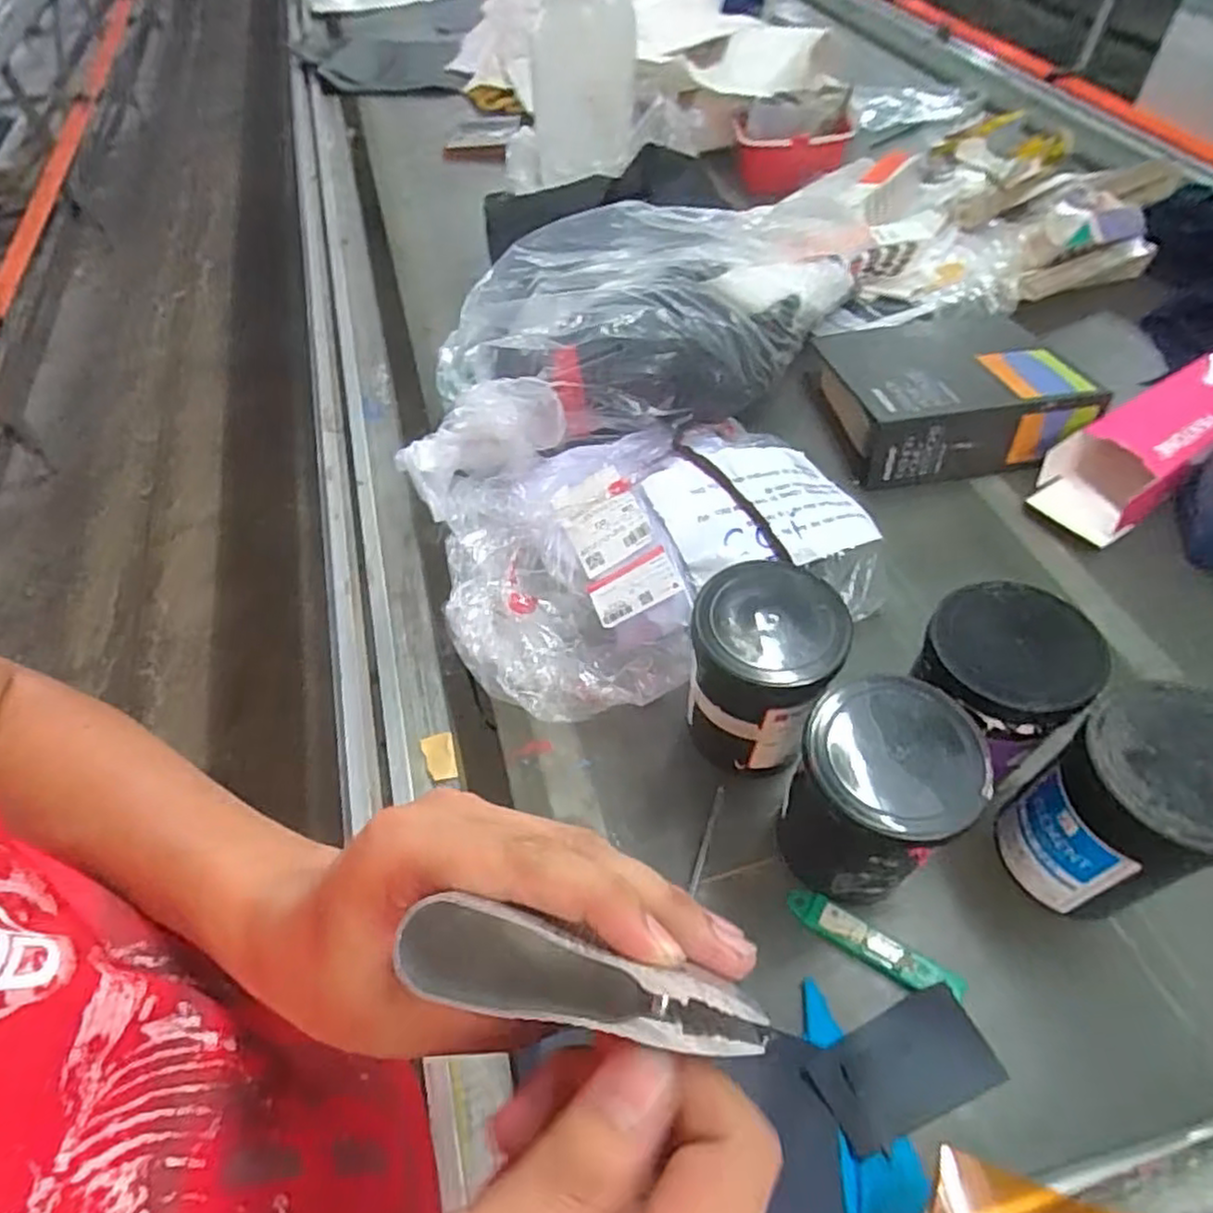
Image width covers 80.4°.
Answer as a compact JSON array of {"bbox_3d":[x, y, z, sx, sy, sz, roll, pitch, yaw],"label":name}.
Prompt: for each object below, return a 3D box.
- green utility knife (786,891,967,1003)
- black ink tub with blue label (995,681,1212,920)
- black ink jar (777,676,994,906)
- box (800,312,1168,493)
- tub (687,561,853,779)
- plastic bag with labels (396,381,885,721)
[{"bbox_3d":[0.192,0.244,0.519,0.126,0.012,0.023,25,58,20],"label":"green utility knife"},{"bbox_3d":[0.349,0.138,0.484,0.101,0.158,0.098,-1,53,2],"label":"black ink tub with blue label"},{"bbox_3d":[0.183,0.135,0.500,0.103,0.155,0.105,-1,53,2],"label":"black ink jar"},{"bbox_3d":[0.395,-0.265,0.852,0.250,0.082,0.260,-8,53,-4],"label":"box"},{"bbox_3d":[0.120,0.053,0.566,0.104,0.150,0.101,-1,53,2],"label":"tub"},{"bbox_3d":[0.034,-0.088,0.698,0.402,0.115,0.332,-20,54,-12],"label":"plastic bag with labels"}]

